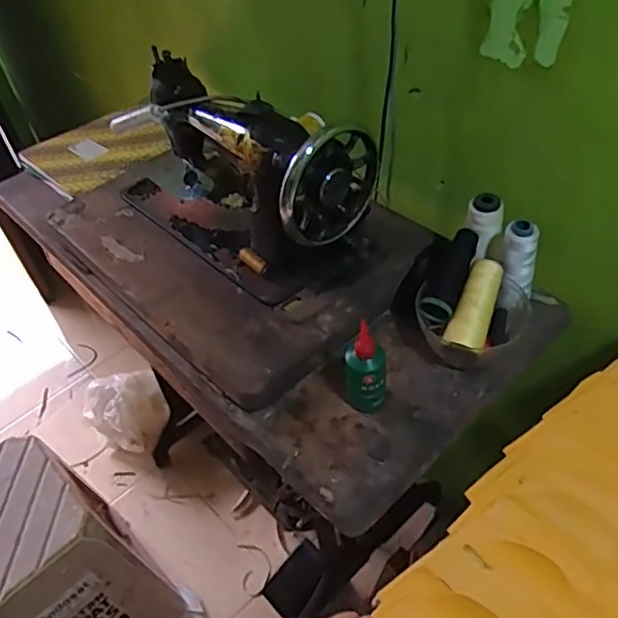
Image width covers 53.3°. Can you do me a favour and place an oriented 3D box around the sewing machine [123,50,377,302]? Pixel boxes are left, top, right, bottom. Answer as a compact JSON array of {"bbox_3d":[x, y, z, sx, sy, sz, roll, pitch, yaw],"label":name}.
[{"bbox_3d":[-0.121,-0.206,0.820,0.167,0.204,0.445,-36,53,-24],"label":"sewing machine"}]

